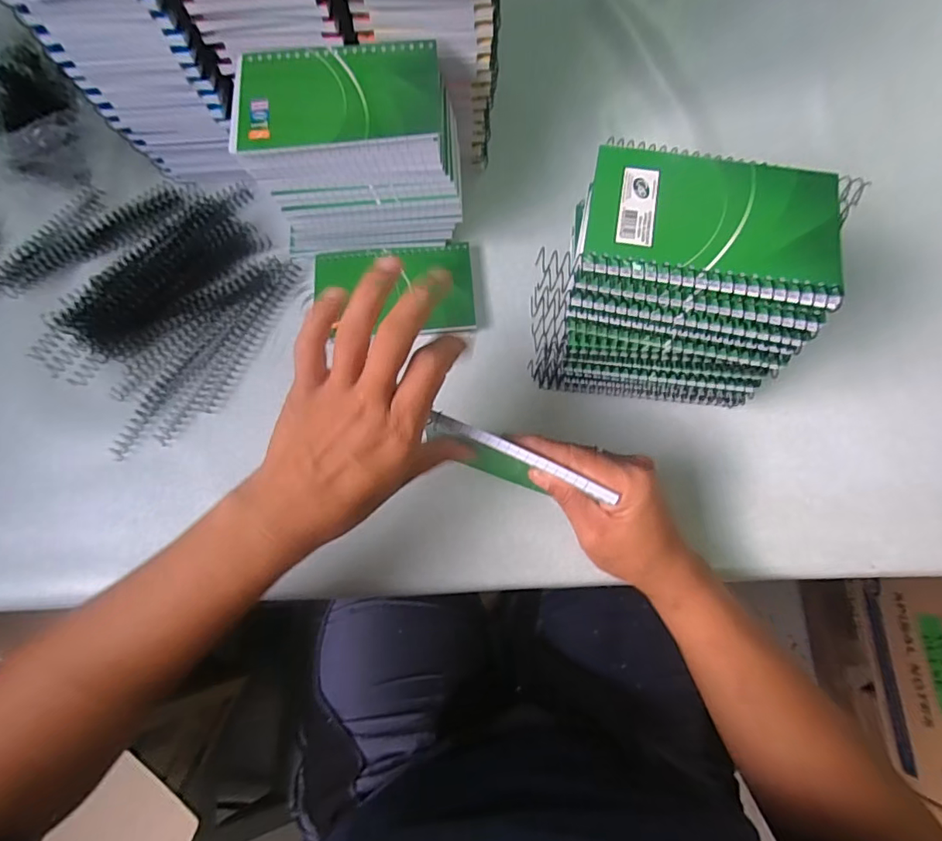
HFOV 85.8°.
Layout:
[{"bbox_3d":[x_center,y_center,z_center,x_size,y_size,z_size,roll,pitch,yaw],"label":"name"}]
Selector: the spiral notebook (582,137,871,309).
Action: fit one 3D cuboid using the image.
[{"bbox_3d":[0.132,-0.109,0.271,0.133,0.007,0.090,13,74,5],"label":"spiral notebook"}]

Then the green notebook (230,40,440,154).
[{"bbox_3d":[-0.087,-0.213,0.330,0.131,0.007,0.078,-5,74,1],"label":"green notebook"}]

